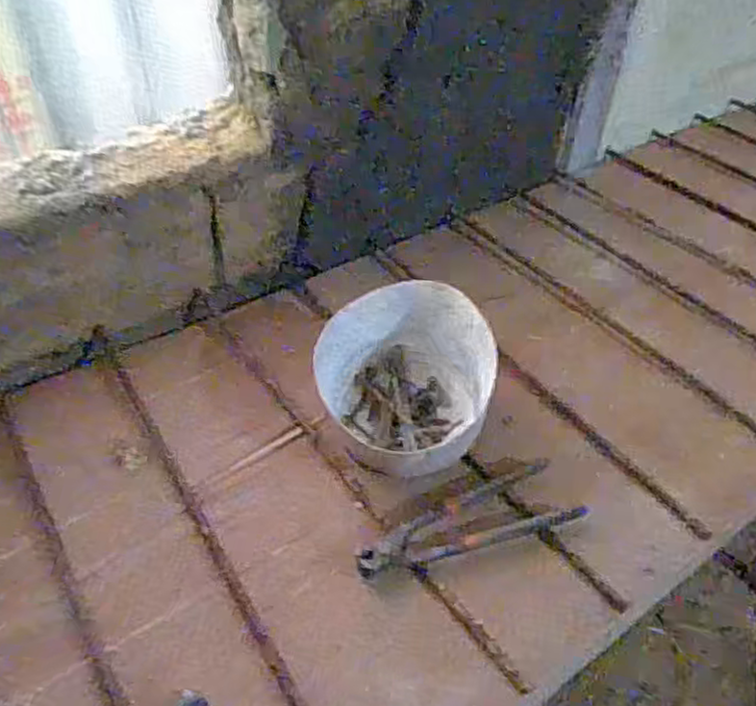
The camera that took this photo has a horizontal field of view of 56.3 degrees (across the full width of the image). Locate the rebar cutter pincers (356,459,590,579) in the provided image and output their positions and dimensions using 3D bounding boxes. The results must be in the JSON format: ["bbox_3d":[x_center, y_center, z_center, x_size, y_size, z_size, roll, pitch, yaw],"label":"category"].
[{"bbox_3d":[0.085,0.161,0.674,0.221,0.022,0.067,-15,44,-18],"label":"rebar cutter pincers"}]

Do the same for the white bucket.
[{"bbox_3d":[0.031,0.025,0.746,0.158,0.117,0.172,2,44,-2],"label":"white bucket"}]

